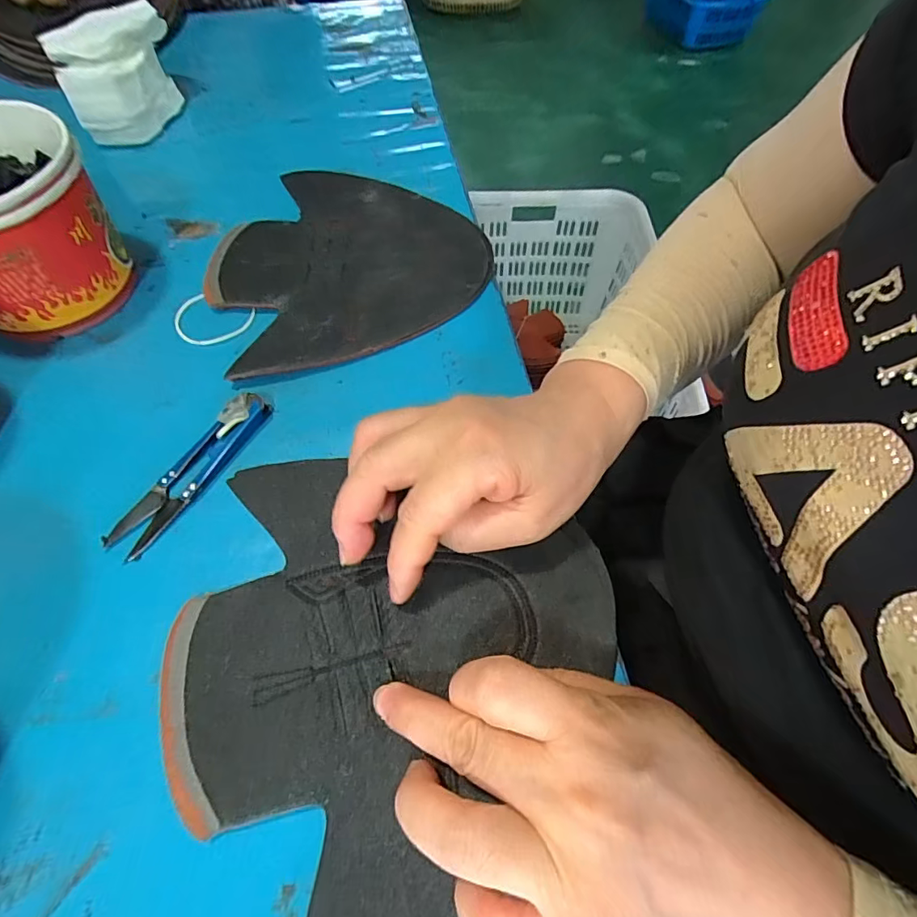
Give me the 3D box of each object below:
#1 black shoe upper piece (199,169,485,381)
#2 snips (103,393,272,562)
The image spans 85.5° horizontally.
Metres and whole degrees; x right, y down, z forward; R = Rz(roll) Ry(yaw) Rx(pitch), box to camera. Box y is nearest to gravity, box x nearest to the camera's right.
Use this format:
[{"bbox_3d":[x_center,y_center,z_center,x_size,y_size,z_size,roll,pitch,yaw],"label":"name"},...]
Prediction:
[{"bbox_3d":[-0.078,-0.128,0.341,0.182,0.007,0.197,0,60,0],"label":"black shoe upper piece"},{"bbox_3d":[-0.140,0.005,0.263,0.024,0.011,0.103,27,64,16],"label":"snips"}]

